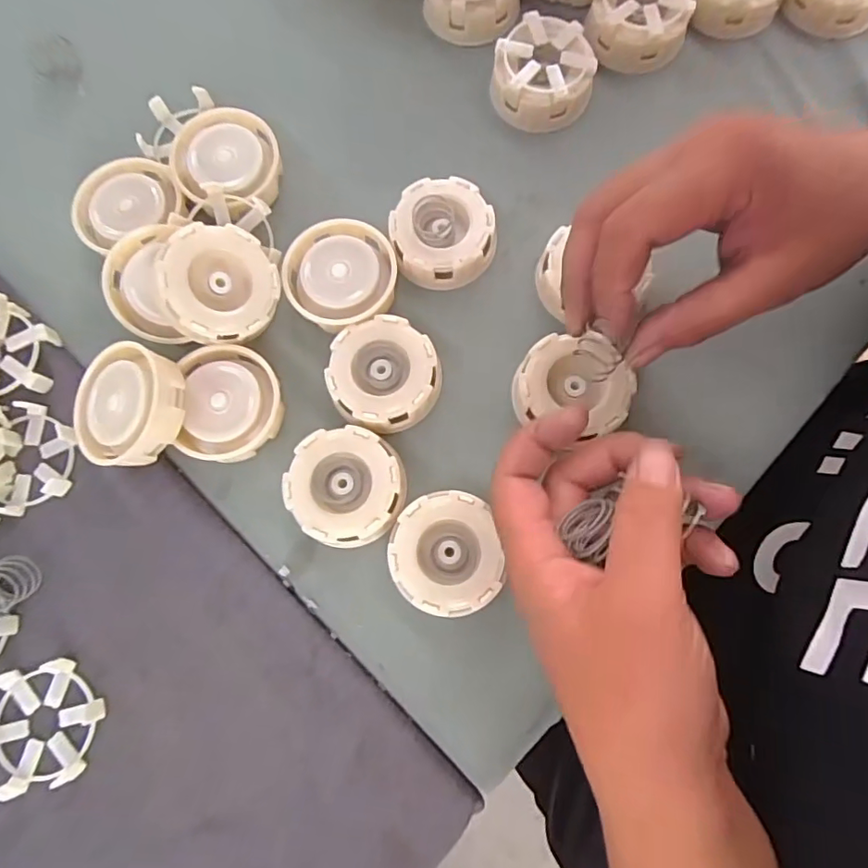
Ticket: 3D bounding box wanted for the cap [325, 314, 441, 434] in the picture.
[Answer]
[{"bbox_3d":[-0.028,-0.032,0.301,0.059,0.016,0.061,-1,77,3],"label":"cap"}]

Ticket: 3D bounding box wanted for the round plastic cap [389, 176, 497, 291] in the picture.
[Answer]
[{"bbox_3d":[0.005,-0.118,0.319,0.058,0.022,0.057,-1,77,3],"label":"round plastic cap"}]

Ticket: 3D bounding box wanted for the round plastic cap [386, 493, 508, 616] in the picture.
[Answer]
[{"bbox_3d":[0.005,0.062,0.281,0.055,0.019,0.059,-1,77,3],"label":"round plastic cap"}]

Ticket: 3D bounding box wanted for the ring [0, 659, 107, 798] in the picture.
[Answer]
[{"bbox_3d":[-0.193,0.142,0.264,0.059,0.012,0.056,-1,77,3],"label":"ring"}]

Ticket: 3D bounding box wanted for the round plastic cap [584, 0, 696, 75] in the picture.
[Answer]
[{"bbox_3d":[0.130,-0.266,0.350,0.060,0.035,0.060,-1,77,3],"label":"round plastic cap"}]

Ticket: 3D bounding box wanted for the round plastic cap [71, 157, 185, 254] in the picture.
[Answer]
[{"bbox_3d":[-0.179,-0.135,0.318,0.059,0.017,0.052,-22,77,-2],"label":"round plastic cap"}]

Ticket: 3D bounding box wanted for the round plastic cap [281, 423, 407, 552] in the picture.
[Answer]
[{"bbox_3d":[-0.046,0.028,0.290,0.060,0.020,0.059,-1,77,3],"label":"round plastic cap"}]

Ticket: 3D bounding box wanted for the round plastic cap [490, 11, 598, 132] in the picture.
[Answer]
[{"bbox_3d":[0.068,-0.224,0.340,0.060,0.032,0.054,5,77,4],"label":"round plastic cap"}]

